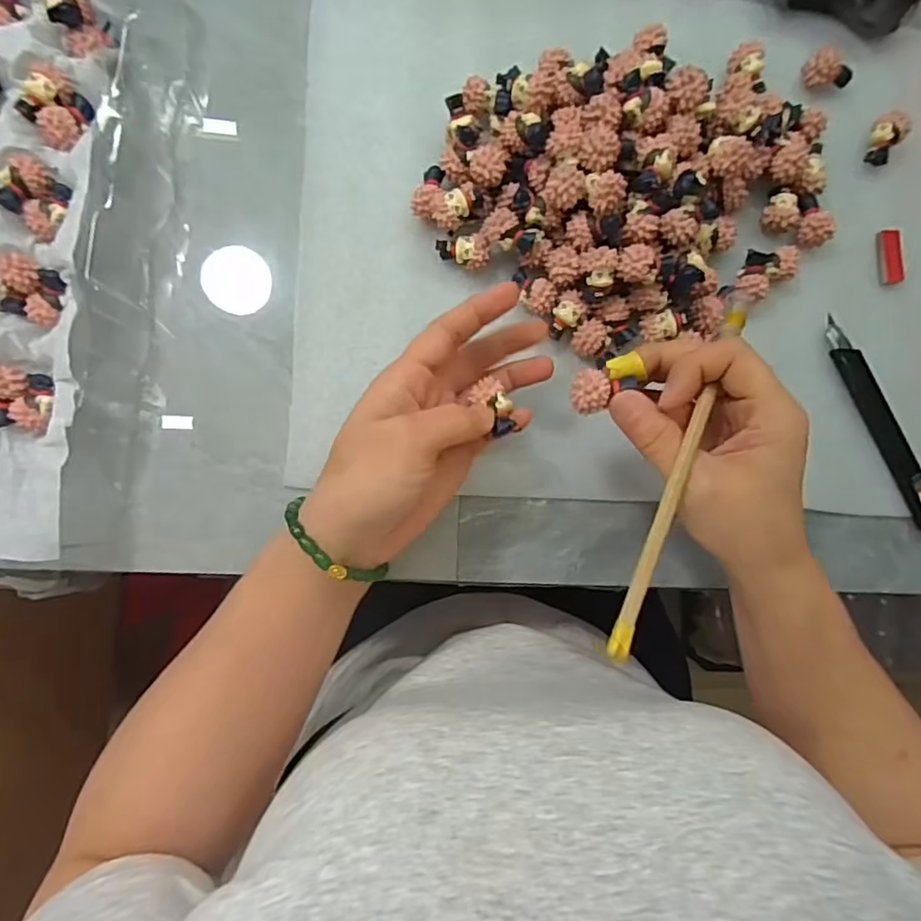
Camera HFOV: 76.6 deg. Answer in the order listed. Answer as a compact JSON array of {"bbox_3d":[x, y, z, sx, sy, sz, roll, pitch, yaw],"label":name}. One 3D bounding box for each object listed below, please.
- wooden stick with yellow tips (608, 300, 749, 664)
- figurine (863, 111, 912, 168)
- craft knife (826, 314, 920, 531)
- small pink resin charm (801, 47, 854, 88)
[{"bbox_3d":[0.094,0.002,0.245,0.008,0.006,0.168,27,73,-3],"label":"wooden stick with yellow tips"},{"bbox_3d":[0.261,-0.198,0.356,0.018,0.019,0.027,15,85,-4],"label":"figurine"},{"bbox_3d":[0.255,-0.022,0.353,0.016,0.014,0.136,-26,89,-7],"label":"craft knife"},{"bbox_3d":[0.226,-0.237,0.356,0.030,0.015,0.015,21,84,-4],"label":"small pink resin charm"}]

